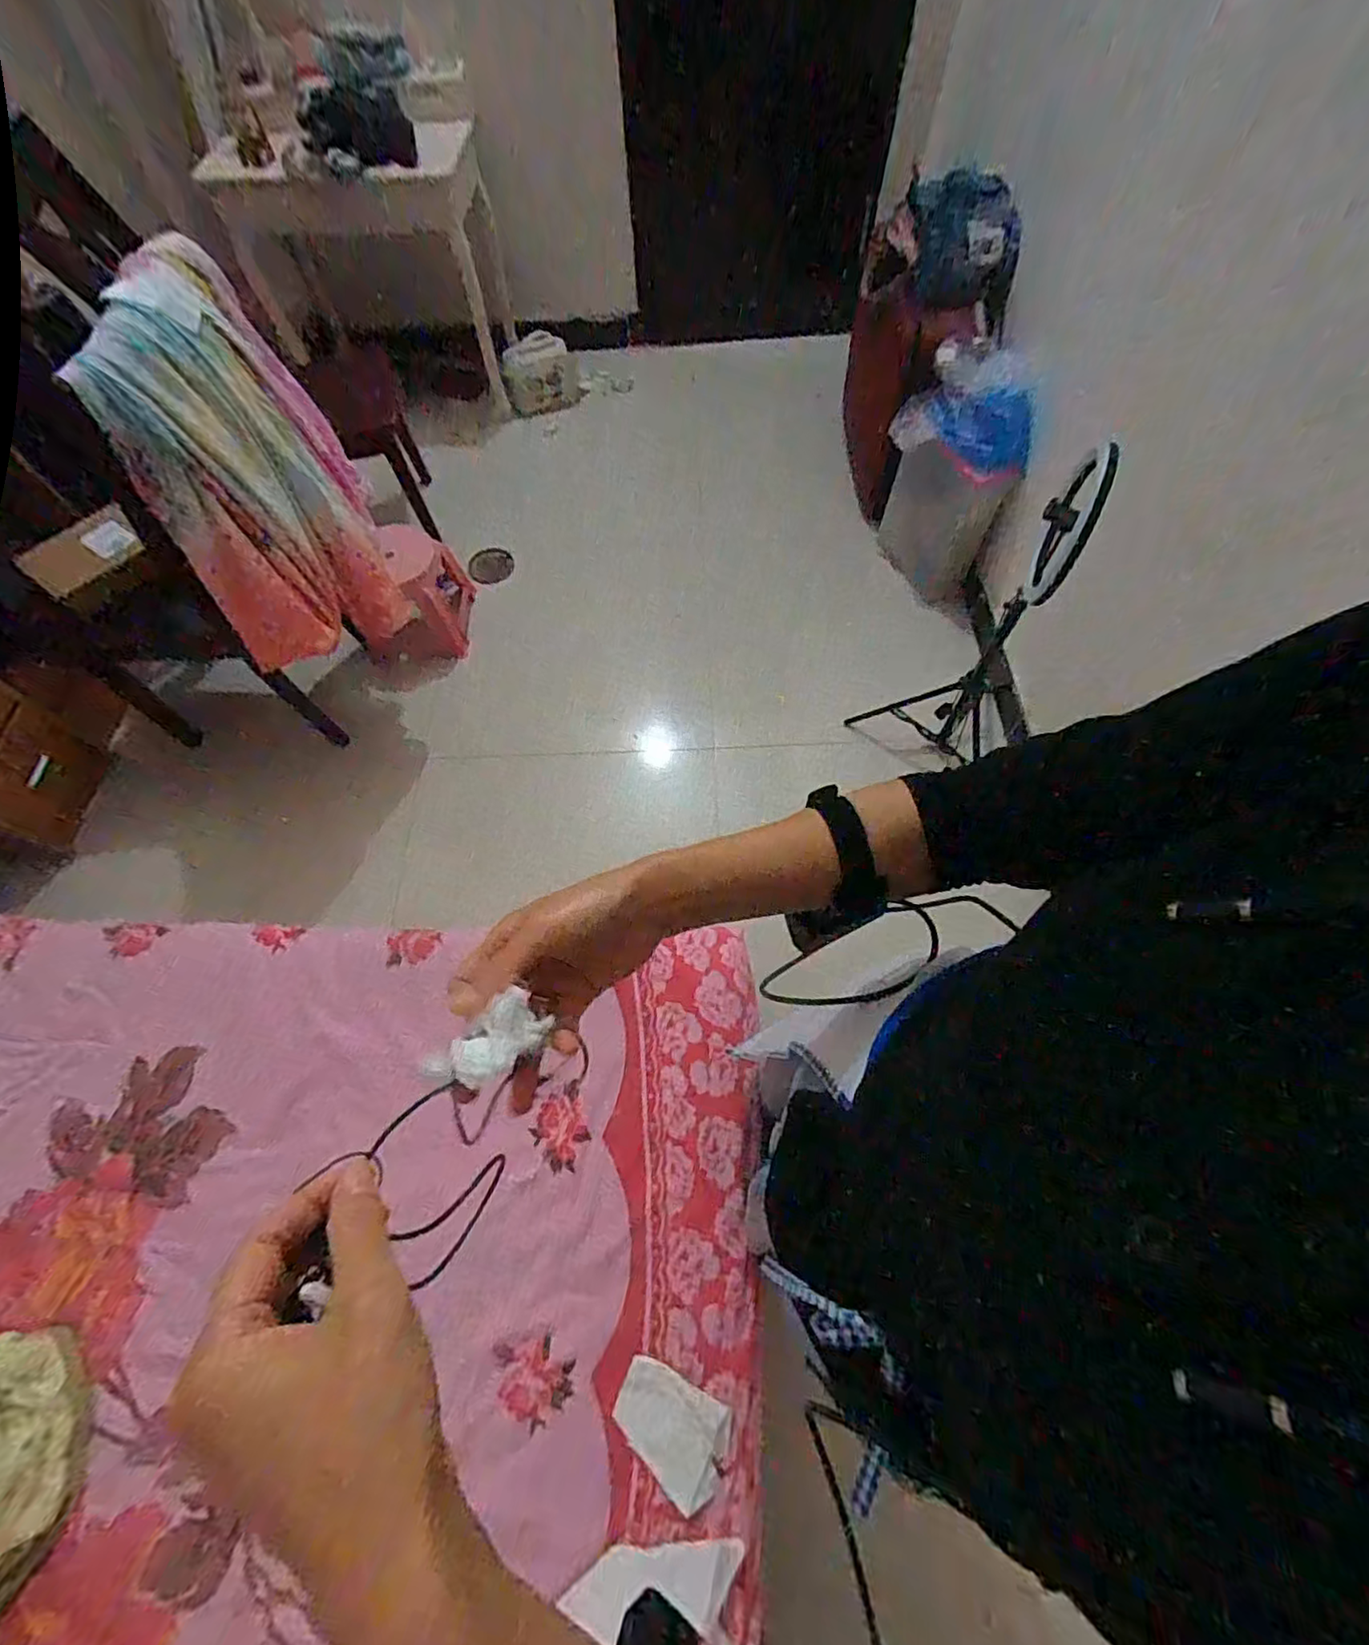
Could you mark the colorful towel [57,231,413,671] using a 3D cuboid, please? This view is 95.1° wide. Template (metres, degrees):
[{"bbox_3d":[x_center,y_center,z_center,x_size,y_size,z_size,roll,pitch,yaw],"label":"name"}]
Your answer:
[{"bbox_3d":[-0.847,-0.659,1.261,0.311,0.651,0.383,-20,65,-8],"label":"colorful towel"}]

